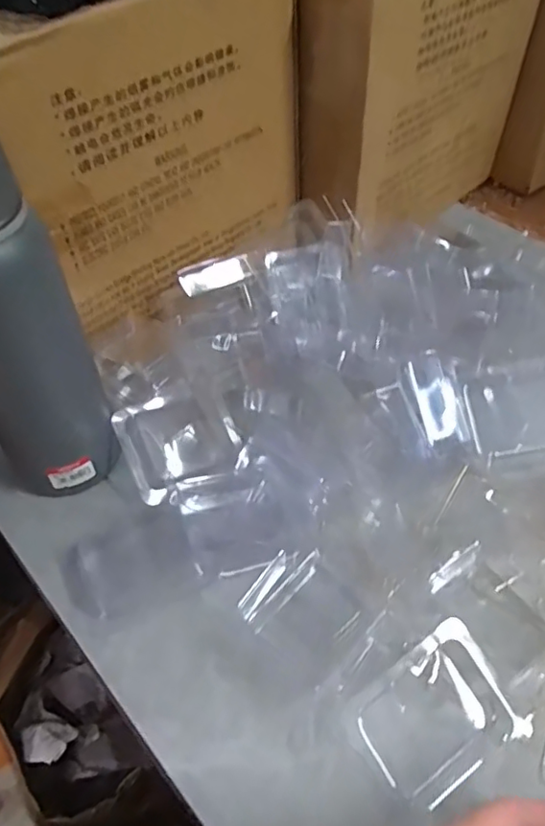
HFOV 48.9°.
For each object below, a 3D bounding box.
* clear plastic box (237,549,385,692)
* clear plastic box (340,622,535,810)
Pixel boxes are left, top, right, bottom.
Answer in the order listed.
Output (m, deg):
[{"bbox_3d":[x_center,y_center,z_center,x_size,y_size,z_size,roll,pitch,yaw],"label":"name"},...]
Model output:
[{"bbox_3d":[0.027,0.127,0.380,0.076,0.029,0.062,36,61,26],"label":"clear plastic box"},{"bbox_3d":[0.094,0.174,0.348,0.090,0.018,0.069,-25,55,-18],"label":"clear plastic box"}]

